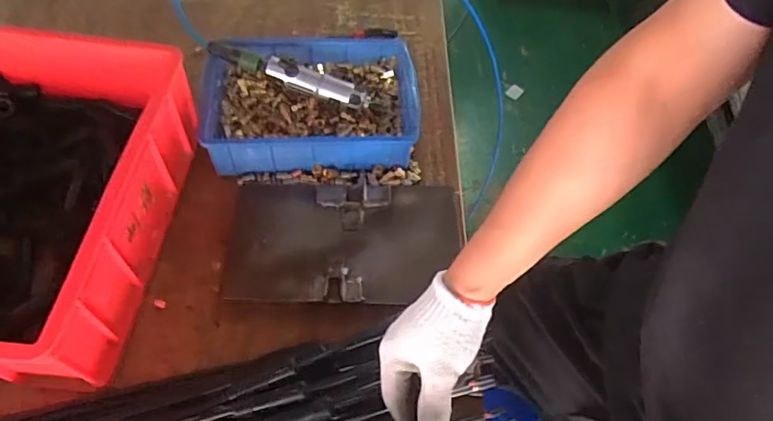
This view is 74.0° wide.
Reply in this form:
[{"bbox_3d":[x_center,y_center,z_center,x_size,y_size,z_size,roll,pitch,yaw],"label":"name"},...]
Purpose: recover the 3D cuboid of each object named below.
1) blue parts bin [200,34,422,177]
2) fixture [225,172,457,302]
[{"bbox_3d":[-0.111,-0.150,0.744,0.302,0.088,0.204,-1,57,-4],"label":"blue parts bin"},{"bbox_3d":[-0.051,0.034,0.667,0.289,0.020,0.179,-1,57,-3],"label":"fixture"}]

